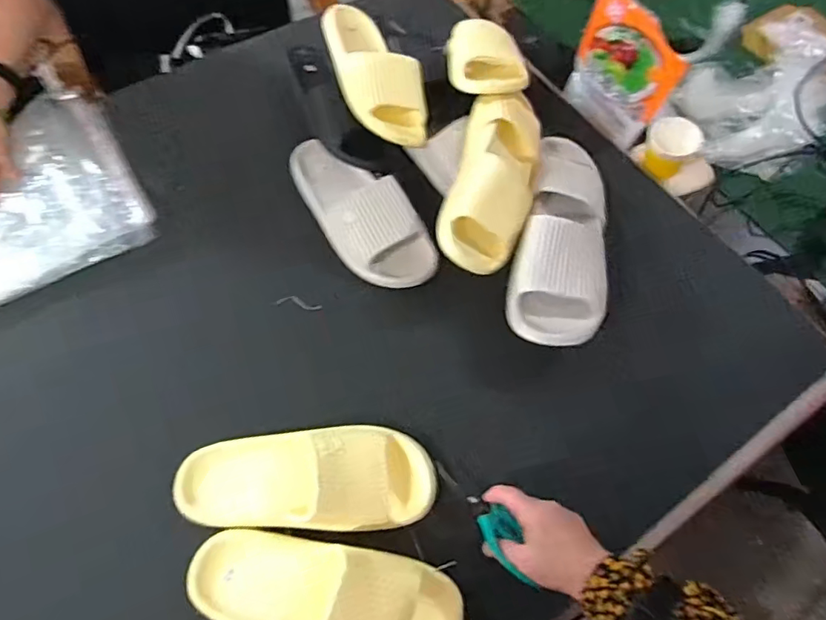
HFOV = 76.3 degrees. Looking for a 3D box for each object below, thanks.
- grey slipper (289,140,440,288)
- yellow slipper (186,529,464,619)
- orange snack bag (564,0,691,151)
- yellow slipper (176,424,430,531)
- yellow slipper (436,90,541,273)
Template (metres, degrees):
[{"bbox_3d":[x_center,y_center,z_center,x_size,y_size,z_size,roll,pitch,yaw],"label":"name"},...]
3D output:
[{"bbox_3d":[-0.073,-0.145,0.715,0.112,0.057,0.263,-28,68,-14],"label":"grey slipper"},{"bbox_3d":[-0.086,0.277,0.509,0.261,0.079,0.097,15,65,6],"label":"yellow slipper"},{"bbox_3d":[0.321,-0.370,0.823,0.033,0.194,0.182,-30,69,-14],"label":"orange snack bag"},{"bbox_3d":[-0.113,0.178,0.558,0.270,0.067,0.105,-2,65,-2],"label":"yellow slipper"},{"bbox_3d":[0.107,-0.181,0.680,0.107,0.076,0.292,14,65,5],"label":"yellow slipper"}]

